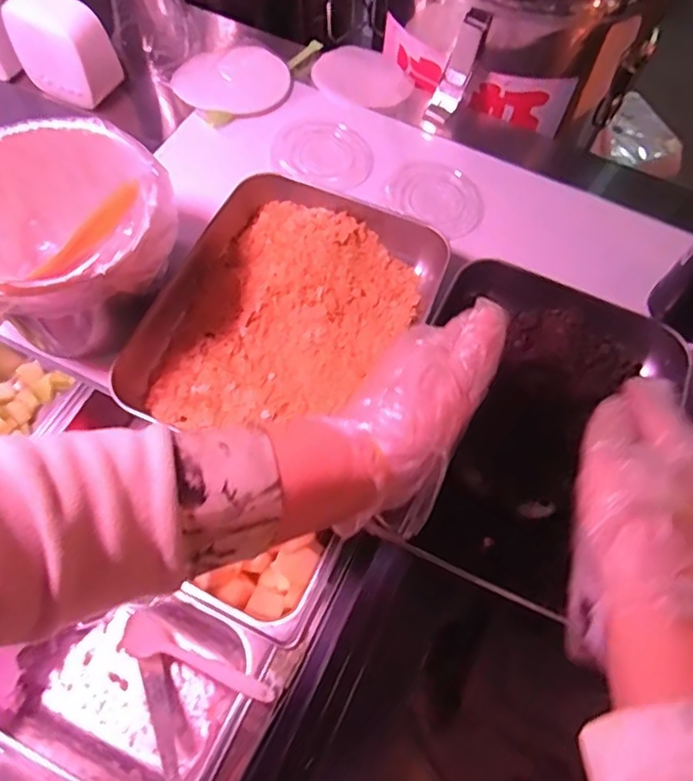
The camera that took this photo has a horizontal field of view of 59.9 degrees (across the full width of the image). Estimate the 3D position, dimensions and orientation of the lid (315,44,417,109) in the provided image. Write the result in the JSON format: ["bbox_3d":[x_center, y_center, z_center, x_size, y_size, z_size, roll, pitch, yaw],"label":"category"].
[{"bbox_3d":[0.017,-0.356,0.680,0.105,0.016,0.128,-14,53,-12],"label":"lid"}]

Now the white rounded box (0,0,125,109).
[{"bbox_3d":[-0.284,-0.344,0.601,0.095,0.093,0.056,30,65,12],"label":"white rounded box"}]

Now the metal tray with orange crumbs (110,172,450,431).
[{"bbox_3d":[-0.037,-0.064,0.496,0.199,0.039,0.252,21,64,7],"label":"metal tray with orange crumbs"}]

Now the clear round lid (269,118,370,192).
[{"bbox_3d":[-0.022,-0.243,0.602,0.097,0.015,0.081,14,72,3],"label":"clear round lid"}]

